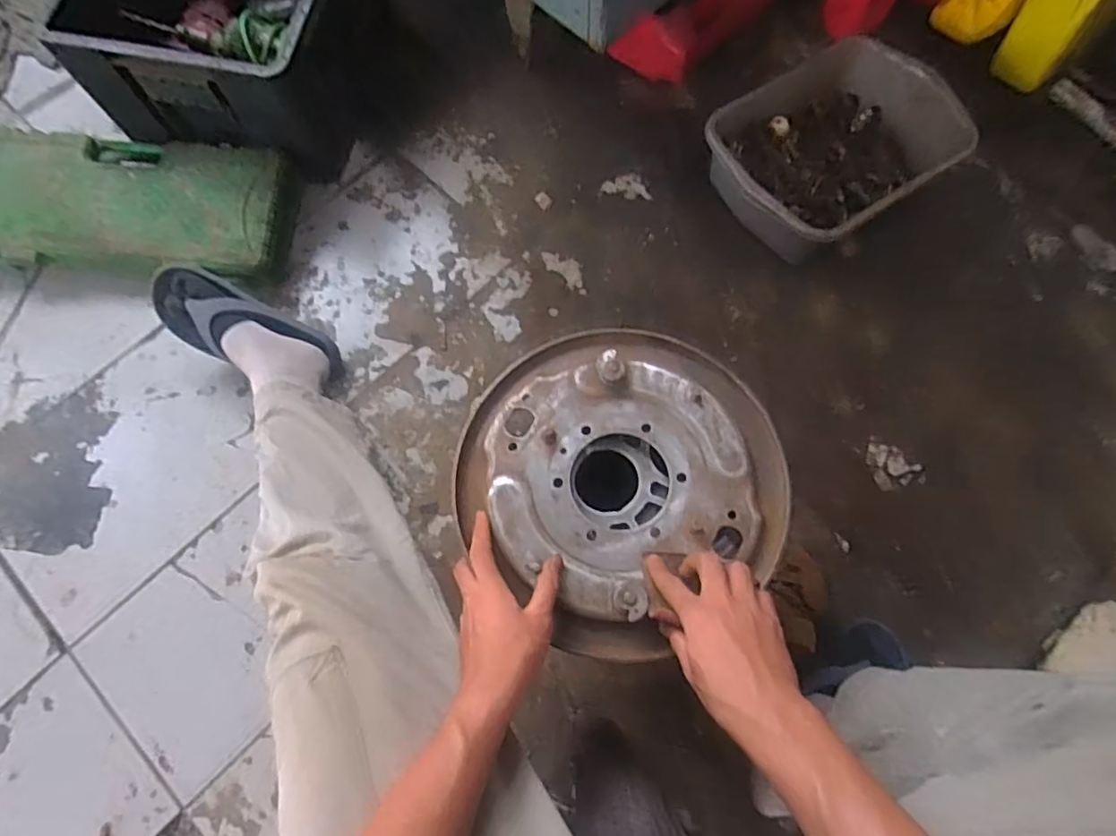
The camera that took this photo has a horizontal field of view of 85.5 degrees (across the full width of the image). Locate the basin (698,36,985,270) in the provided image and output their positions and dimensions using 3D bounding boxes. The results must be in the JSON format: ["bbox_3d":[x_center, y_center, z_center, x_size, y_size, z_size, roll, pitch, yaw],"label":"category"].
[{"bbox_3d":[0.400,-0.395,0.905,0.333,0.132,0.262,-34,75,-10],"label":"basin"}]

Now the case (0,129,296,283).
[{"bbox_3d":[-0.657,-0.315,0.920,0.482,0.084,0.212,8,73,3],"label":"case"}]

